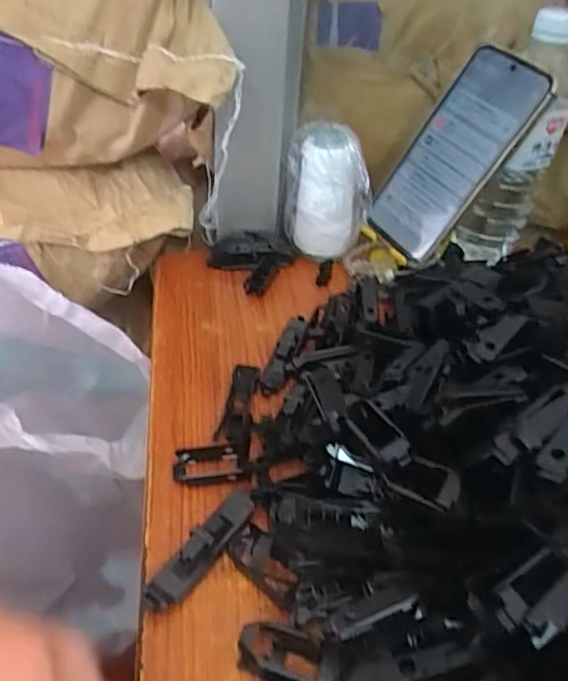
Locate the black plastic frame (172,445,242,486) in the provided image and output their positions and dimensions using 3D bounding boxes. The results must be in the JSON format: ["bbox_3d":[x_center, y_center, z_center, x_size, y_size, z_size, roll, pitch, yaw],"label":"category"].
[{"bbox_3d":[-0.047,0.077,0.331,0.040,0.011,0.023,-5,43,-11],"label":"black plastic frame"}]

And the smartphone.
[{"bbox_3d":[0.135,-0.145,0.434,0.012,0.162,0.074,6,37,-46],"label":"smartphone"}]

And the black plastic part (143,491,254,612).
[{"bbox_3d":[-0.044,0.109,0.290,0.017,0.018,0.078,28,47,23],"label":"black plastic part"}]

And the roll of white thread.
[{"bbox_3d":[0.038,-0.132,0.483,0.053,0.100,0.065,-20,48,-25],"label":"roll of white thread"}]

